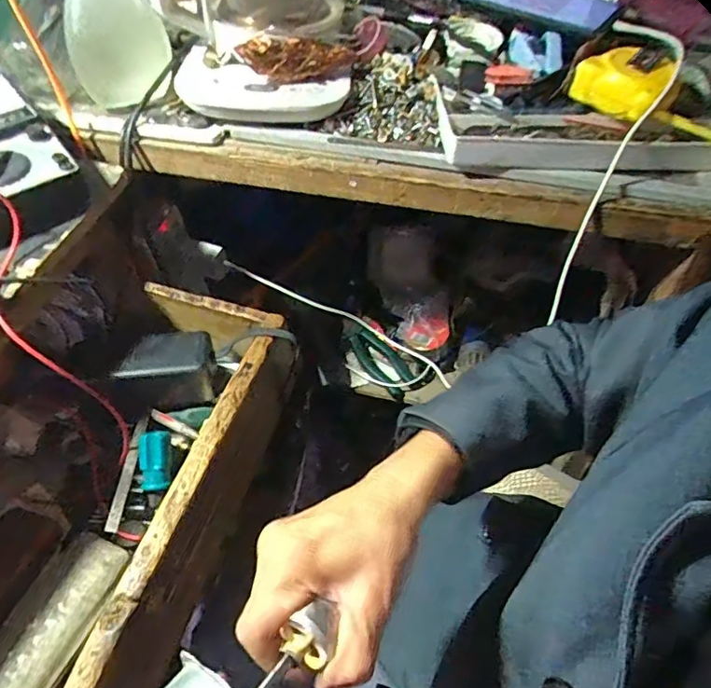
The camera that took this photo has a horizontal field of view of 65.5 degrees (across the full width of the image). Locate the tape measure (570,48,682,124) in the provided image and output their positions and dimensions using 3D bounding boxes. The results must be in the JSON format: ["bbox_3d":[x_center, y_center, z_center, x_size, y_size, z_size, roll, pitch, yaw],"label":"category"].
[{"bbox_3d":[0.250,-0.241,0.504,0.081,0.035,0.078,33,57,23],"label":"tape measure"}]

